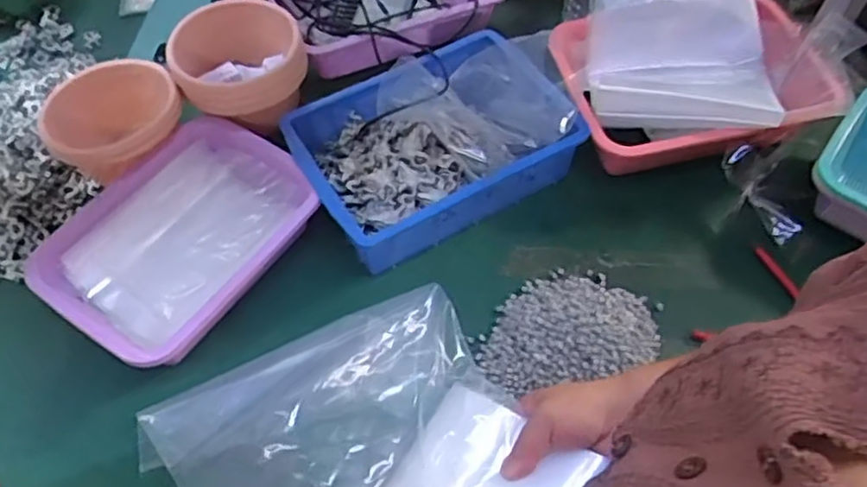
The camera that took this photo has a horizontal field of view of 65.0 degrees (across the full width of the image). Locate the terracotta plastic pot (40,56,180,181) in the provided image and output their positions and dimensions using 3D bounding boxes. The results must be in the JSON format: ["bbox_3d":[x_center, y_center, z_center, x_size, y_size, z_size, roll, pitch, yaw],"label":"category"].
[{"bbox_3d":[-0.362,-0.132,0.788,0.152,0.095,0.128,-11,57,-8],"label":"terracotta plastic pot"}]

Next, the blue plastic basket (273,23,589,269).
[{"bbox_3d":[-0.006,-0.124,0.796,0.299,0.097,0.224,-29,61,-18],"label":"blue plastic basket"}]

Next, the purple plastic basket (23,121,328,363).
[{"bbox_3d":[-0.270,-0.004,0.733,0.207,0.070,0.269,30,61,18],"label":"purple plastic basket"}]

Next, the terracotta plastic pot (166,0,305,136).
[{"bbox_3d":[-0.236,-0.213,0.824,0.159,0.092,0.136,-3,56,-3],"label":"terracotta plastic pot"}]

